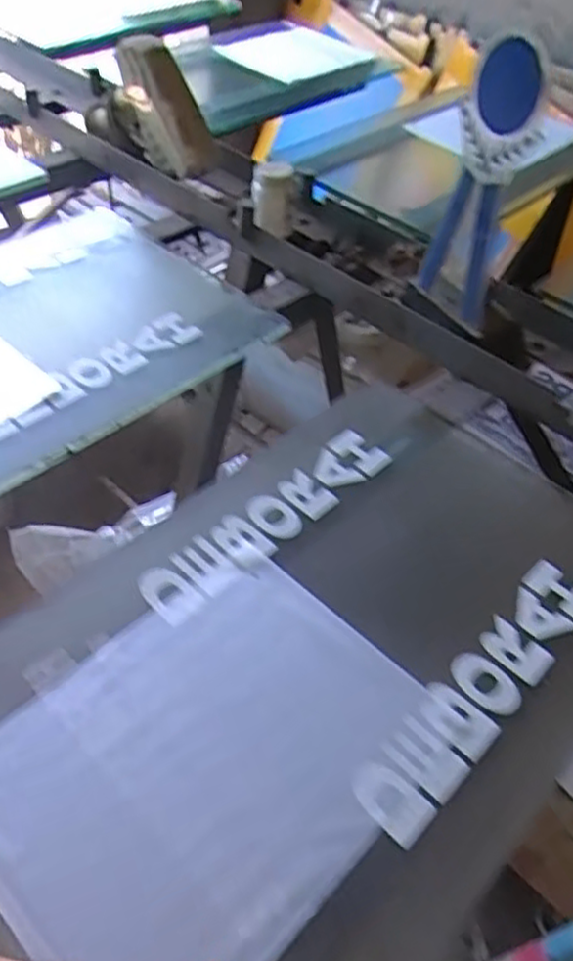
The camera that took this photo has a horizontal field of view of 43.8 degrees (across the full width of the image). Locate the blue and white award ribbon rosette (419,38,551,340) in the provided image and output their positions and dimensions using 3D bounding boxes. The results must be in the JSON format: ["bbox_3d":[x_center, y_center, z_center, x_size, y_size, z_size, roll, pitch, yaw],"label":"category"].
[{"bbox_3d":[0.224,-0.330,0.815,0.032,0.298,0.108,-18,50,-23],"label":"blue and white award ribbon rosette"}]

